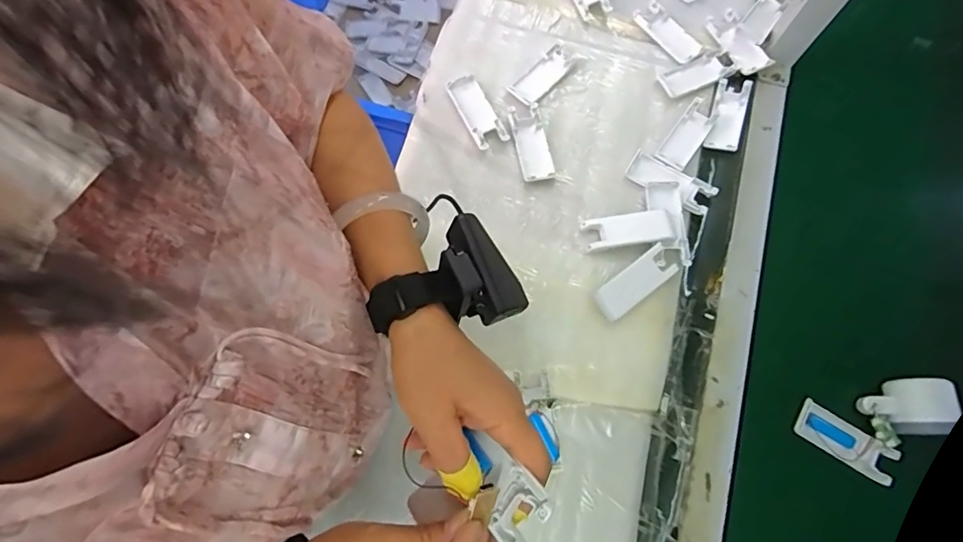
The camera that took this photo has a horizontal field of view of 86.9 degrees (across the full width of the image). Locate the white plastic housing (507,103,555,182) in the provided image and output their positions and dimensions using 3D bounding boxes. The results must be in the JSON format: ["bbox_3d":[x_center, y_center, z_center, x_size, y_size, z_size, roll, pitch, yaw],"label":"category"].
[{"bbox_3d":[0.062,-0.158,0.627,0.039,0.010,0.102,-10,73,-4],"label":"white plastic housing"}]

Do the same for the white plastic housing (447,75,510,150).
[{"bbox_3d":[-0.007,-0.199,0.637,0.040,0.011,0.101,-26,75,-9],"label":"white plastic housing"}]

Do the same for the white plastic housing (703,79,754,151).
[{"bbox_3d":[0.314,-0.198,0.645,0.041,0.007,0.106,19,74,5],"label":"white plastic housing"}]

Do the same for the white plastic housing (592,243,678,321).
[{"bbox_3d":[0.173,0.014,0.571,0.099,0.015,0.038,-36,77,-11],"label":"white plastic housing"}]

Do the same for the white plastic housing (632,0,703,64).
[{"bbox_3d":[0.252,-0.323,0.688,0.042,0.009,0.101,-37,77,-11],"label":"white plastic housing"}]

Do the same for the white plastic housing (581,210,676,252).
[{"bbox_3d":[0.170,-0.048,0.592,0.099,0.019,0.041,-4,73,-2],"label":"white plastic housing"}]

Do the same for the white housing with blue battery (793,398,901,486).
[{"bbox_3d":[0.386,0.181,0.538,0.102,0.014,0.040,33,75,9],"label":"white housing with blue battery"}]

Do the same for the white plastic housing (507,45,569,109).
[{"bbox_3d":[0.079,-0.250,0.657,0.040,0.010,0.091,40,76,11],"label":"white plastic housing"}]

